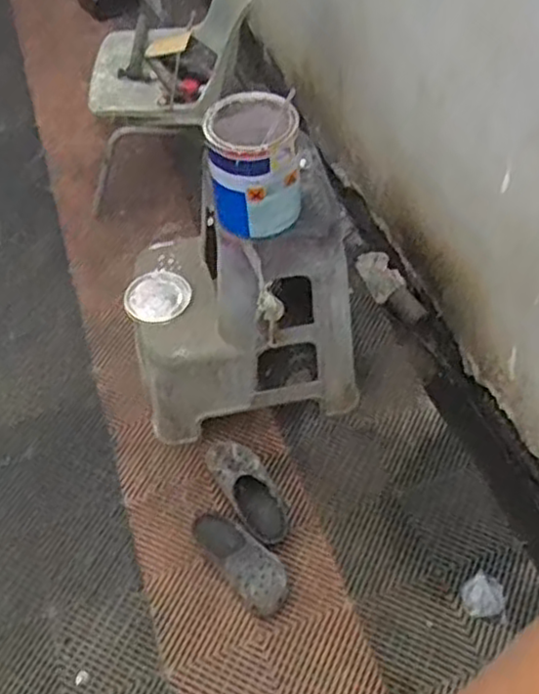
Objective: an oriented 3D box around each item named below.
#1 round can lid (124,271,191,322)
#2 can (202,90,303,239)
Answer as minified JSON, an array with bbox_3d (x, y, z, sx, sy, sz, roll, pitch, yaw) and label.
[{"bbox_3d":[-0.262,-0.120,1.697,0.154,0.023,0.166,-2,51,2],"label":"round can lid"},{"bbox_3d":[-0.026,-0.321,1.331,0.163,0.223,0.168,-2,51,2],"label":"can"}]

